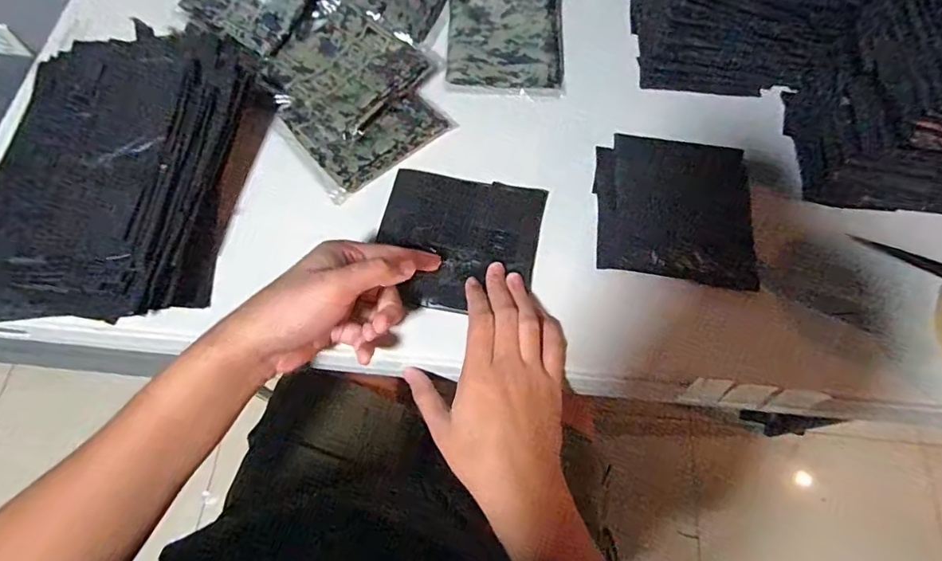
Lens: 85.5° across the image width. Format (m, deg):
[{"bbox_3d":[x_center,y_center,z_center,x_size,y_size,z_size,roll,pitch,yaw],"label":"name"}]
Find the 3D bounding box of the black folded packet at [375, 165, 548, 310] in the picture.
[{"bbox_3d":[-0.010,-0.036,0.455,0.141,0.016,0.130,8,68,2],"label":"black folded packet"}]

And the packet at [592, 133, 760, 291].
[{"bbox_3d":[0.187,-0.066,0.466,0.139,0.028,0.140,9,68,3],"label":"packet"}]

